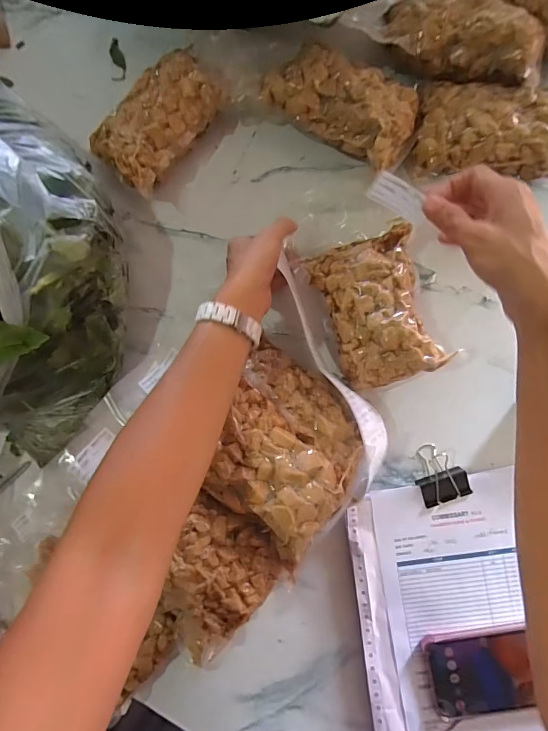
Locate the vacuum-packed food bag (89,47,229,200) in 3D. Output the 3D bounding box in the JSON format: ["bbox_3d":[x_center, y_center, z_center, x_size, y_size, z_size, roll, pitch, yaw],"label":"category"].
[{"bbox_3d":[-0.126,-0.270,0.463,0.097,0.063,0.156,37,89,5],"label":"vacuum-packed food bag"}]

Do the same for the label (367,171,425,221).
[{"bbox_3d":[0.098,-0.130,0.322,0.045,0.005,0.021,26,133,-11],"label":"label"}]

